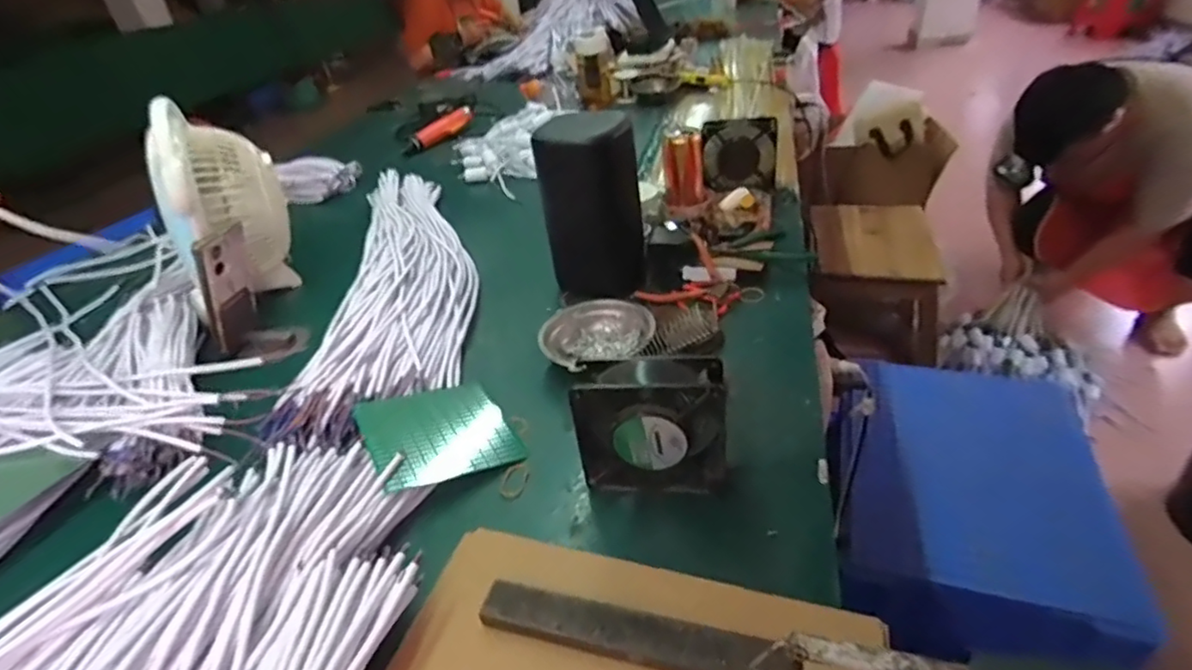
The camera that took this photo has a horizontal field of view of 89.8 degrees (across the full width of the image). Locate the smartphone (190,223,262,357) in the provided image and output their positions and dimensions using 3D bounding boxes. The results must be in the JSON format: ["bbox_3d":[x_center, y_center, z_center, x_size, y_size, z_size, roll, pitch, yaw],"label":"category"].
[{"bbox_3d":[-0.449,-0.061,0.746,0.016,0.149,0.083,13,37,4],"label":"smartphone"}]

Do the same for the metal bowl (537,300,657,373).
[{"bbox_3d":[0.001,0.003,0.693,0.129,0.044,0.114,-7,33,-3],"label":"metal bowl"}]

